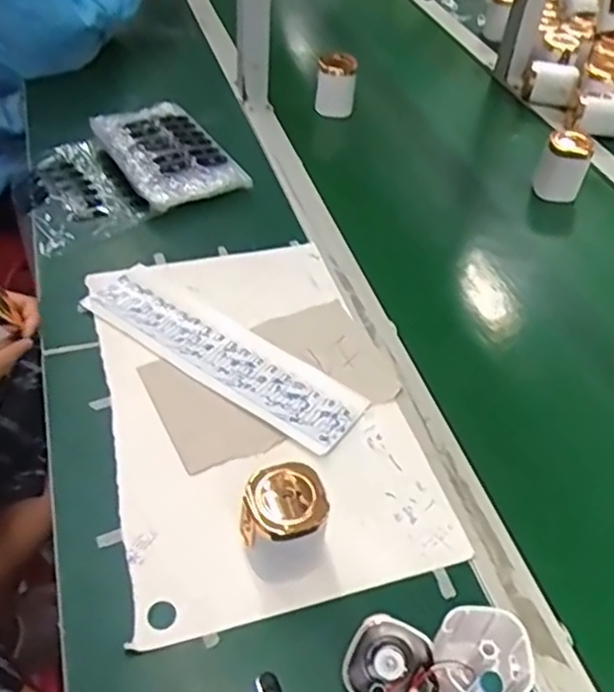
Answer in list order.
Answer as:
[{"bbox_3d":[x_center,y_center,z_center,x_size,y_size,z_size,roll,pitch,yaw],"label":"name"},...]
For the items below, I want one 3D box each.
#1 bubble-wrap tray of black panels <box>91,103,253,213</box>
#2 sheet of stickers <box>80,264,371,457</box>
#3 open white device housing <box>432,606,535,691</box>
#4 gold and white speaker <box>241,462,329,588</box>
[{"bbox_3d":[-0.168,-0.238,0.829,0.132,0.023,0.193,-21,57,-30],"label":"bubble-wrap tray of black panels"},{"bbox_3d":[-0.091,0.001,0.657,0.317,0.006,0.081,30,51,21],"label":"sheet of stickers"},{"bbox_3d":[0.108,0.206,0.436,0.060,0.066,0.060,3,46,-3],"label":"open white device housing"},{"bbox_3d":[-0.016,0.127,0.494,0.059,0.077,0.059,5,46,-1],"label":"gold and white speaker"}]

